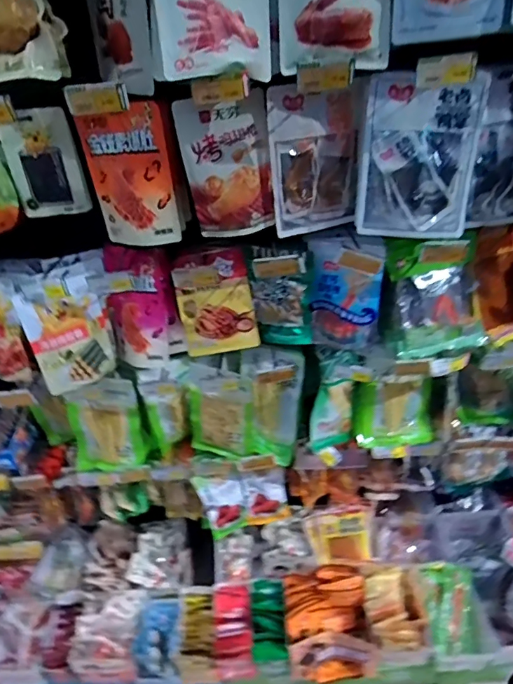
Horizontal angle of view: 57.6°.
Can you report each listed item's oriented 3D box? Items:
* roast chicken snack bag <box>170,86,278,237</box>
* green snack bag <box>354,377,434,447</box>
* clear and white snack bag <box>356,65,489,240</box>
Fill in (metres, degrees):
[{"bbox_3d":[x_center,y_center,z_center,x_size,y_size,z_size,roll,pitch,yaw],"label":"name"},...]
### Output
[{"bbox_3d":[-0.053,-0.322,0.872,0.158,0.248,0.032,-12,32,-3],"label":"roast chicken snack bag"},{"bbox_3d":[0.329,0.171,1.116,0.186,0.150,0.090,2,33,12],"label":"green snack bag"},{"bbox_3d":[0.292,-0.329,0.833,0.195,0.275,0.061,1,19,1],"label":"clear and white snack bag"}]

